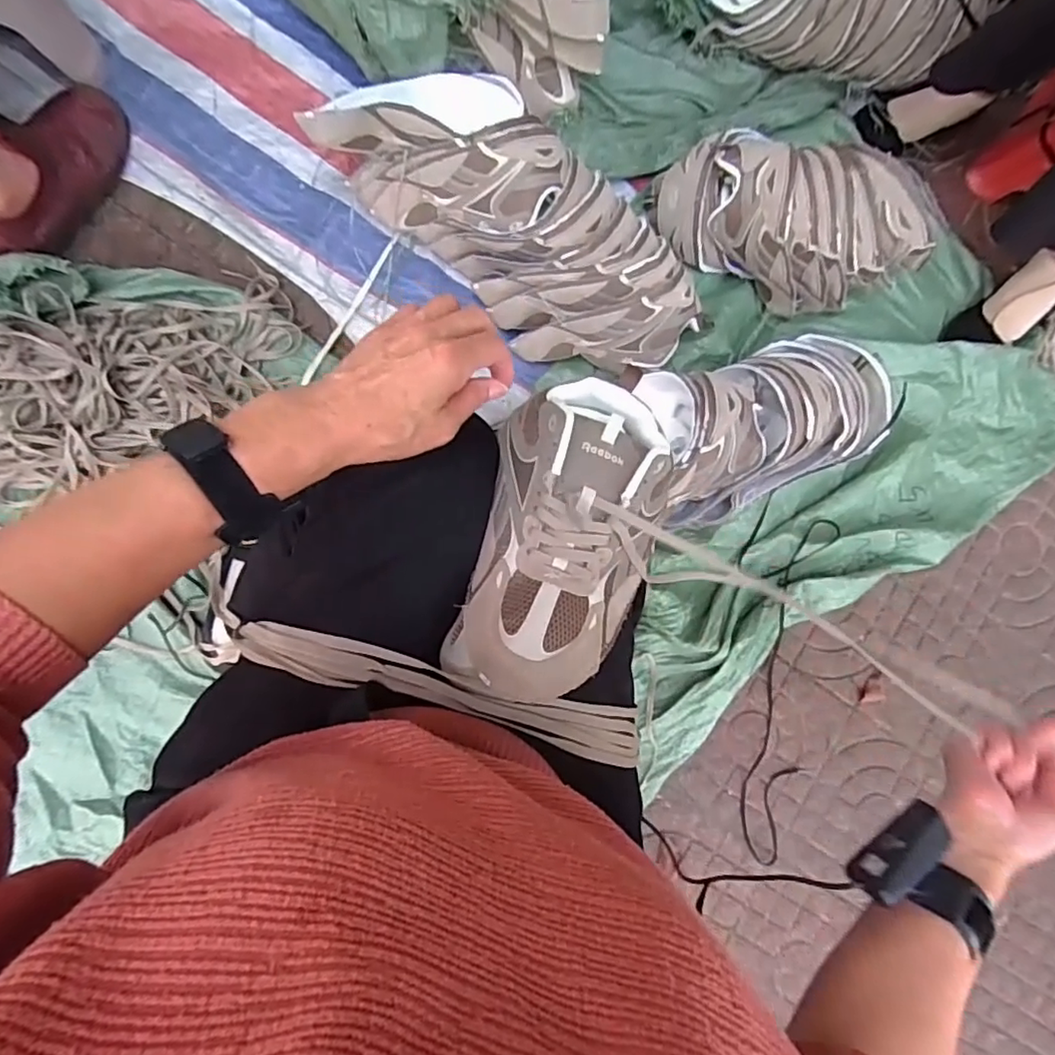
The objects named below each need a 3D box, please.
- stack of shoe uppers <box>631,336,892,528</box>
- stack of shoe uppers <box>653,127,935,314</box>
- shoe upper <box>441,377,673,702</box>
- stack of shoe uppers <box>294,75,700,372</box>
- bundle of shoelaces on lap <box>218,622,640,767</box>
[{"bbox_3d":[0.319,-0.138,0.780,0.350,0.161,0.203,-16,90,-12],"label":"stack of shoe uppers"},{"bbox_3d":[0.340,-0.410,0.796,0.320,0.167,0.152,25,82,-9],"label":"stack of shoe uppers"},{"bbox_3d":[0.035,0.007,0.452,0.126,0.058,0.246,16,87,-9],"label":"shoe upper"},{"bbox_3d":[0.000,-0.363,0.726,0.469,0.137,0.193,39,80,-7],"label":"stack of shoe uppers"},{"bbox_3d":[-0.054,0.120,0.436,0.313,0.038,0.042,18,87,-9],"label":"bundle of shoelaces on lap"}]

